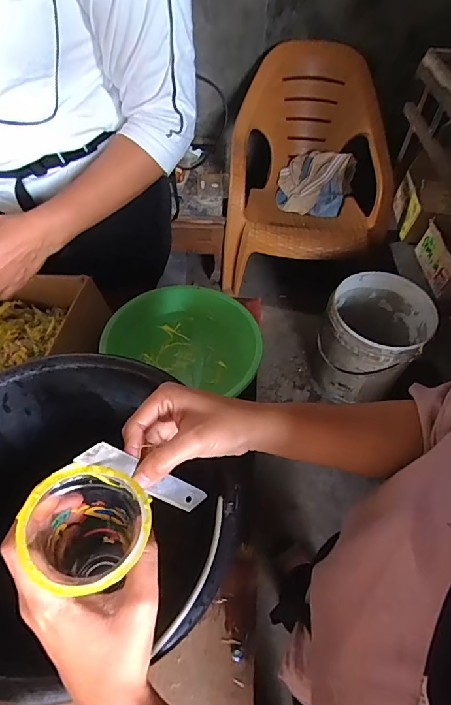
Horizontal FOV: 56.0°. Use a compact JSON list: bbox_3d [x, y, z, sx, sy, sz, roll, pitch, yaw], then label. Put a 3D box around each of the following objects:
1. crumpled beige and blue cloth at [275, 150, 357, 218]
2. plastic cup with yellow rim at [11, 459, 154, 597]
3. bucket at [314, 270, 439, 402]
[{"bbox_3d":[0.350,-0.666,1.655,0.282,0.135,0.250,12,53,7],"label":"crumpled beige and blue cloth"},{"bbox_3d":[-0.090,0.128,0.290,0.071,0.119,0.067,5,56,-8],"label":"plastic cup with yellow rim"},{"bbox_3d":[0.453,-0.023,1.360,0.307,0.353,0.301,1,53,-1],"label":"bucket"}]

